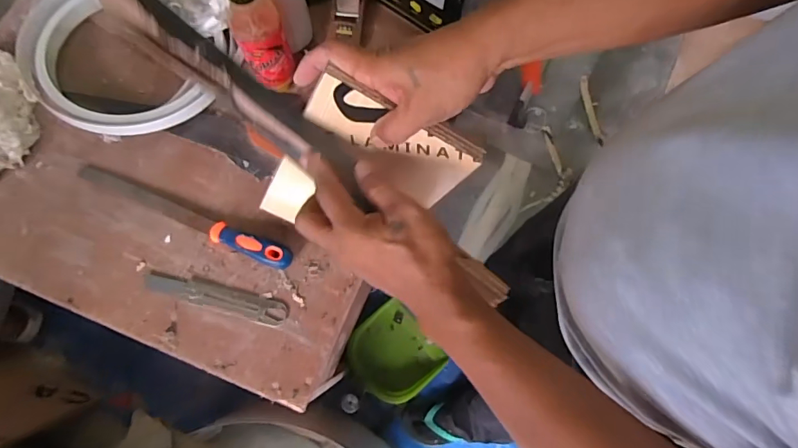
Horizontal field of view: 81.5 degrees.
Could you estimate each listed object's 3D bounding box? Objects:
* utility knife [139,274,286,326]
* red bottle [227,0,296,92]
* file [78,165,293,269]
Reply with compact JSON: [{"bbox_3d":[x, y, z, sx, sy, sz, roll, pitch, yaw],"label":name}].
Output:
[{"bbox_3d":[-0.217,0.088,0.550,0.170,0.012,0.031,15,75,2],"label":"utility knife"},{"bbox_3d":[-0.160,-0.217,0.539,0.053,0.169,0.047,-19,77,-7],"label":"red bottle"},{"bbox_3d":[-0.263,-0.010,0.568,0.286,0.023,0.028,23,76,4],"label":"file"}]

